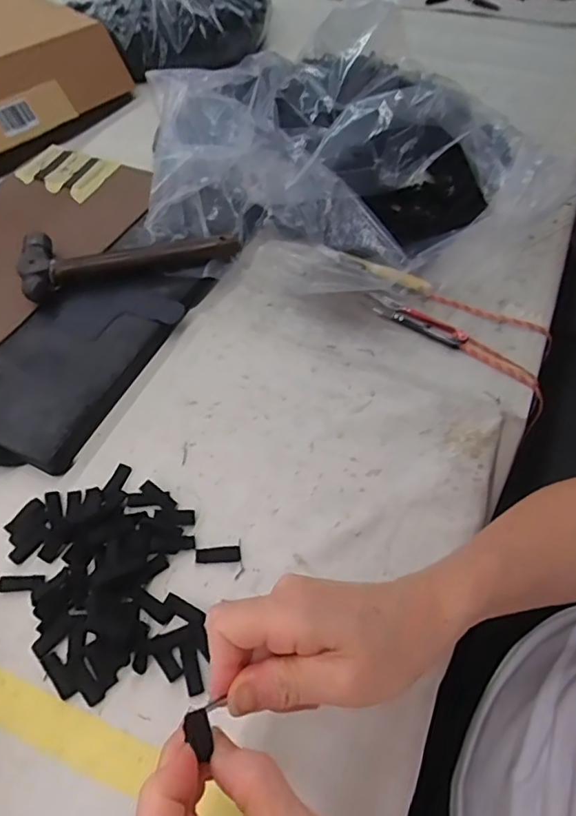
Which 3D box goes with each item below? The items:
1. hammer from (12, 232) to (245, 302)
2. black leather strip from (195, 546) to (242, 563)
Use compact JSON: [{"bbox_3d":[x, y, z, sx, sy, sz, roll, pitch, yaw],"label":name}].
[{"bbox_3d":[-0.149,-0.149,0.515,0.193,0.024,0.069,-17,57,-11],"label":"hammer"},{"bbox_3d":[-0.047,0.098,0.367,0.030,0.004,0.010,-3,55,-2],"label":"black leather strip"}]

